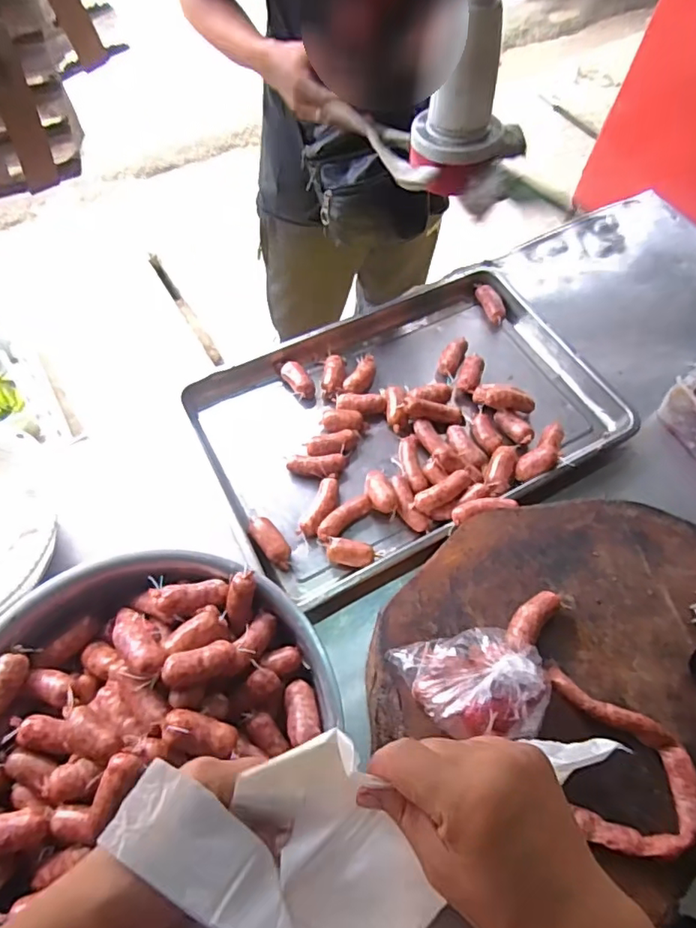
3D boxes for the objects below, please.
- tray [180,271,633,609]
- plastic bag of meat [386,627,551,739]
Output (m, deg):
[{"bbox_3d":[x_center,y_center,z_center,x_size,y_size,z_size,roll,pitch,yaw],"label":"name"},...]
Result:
[{"bbox_3d":[0.089,-0.078,0.834,0.577,0.059,0.406,-24,64,-16],"label":"tray"},{"bbox_3d":[0.116,0.203,0.521,0.130,0.077,0.093,-2,60,-3],"label":"plastic bag of meat"}]

